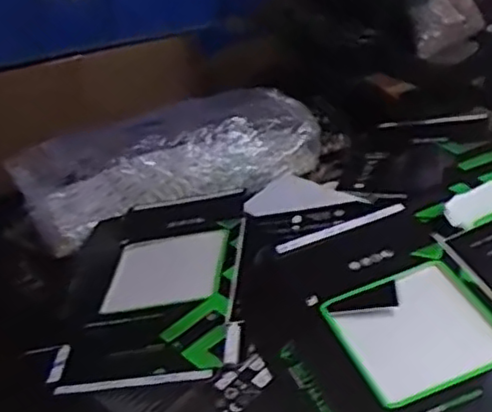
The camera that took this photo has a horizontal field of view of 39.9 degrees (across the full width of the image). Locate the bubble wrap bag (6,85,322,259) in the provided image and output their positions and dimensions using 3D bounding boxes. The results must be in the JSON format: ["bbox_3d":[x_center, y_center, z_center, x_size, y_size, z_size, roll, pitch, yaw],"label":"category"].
[{"bbox_3d":[-0.094,-0.064,0.880,0.387,0.096,0.130,-17,39,-18],"label":"bubble wrap bag"}]

